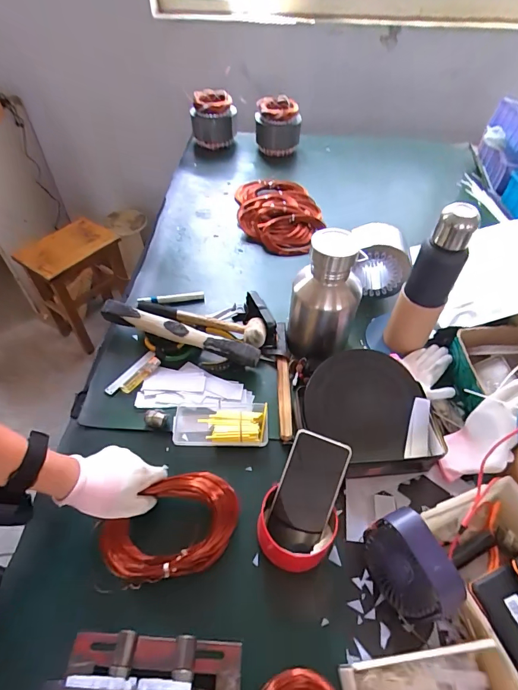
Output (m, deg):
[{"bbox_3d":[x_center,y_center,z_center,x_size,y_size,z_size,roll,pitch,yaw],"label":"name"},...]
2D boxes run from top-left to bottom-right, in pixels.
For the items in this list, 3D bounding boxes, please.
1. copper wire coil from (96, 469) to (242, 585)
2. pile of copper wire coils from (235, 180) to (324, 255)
[{"bbox_3d":[-0.118,0.250,0.547,0.181,0.047,0.119,-8,51,-9],"label":"copper wire coil"},{"bbox_3d":[0.053,-0.347,1.043,0.222,0.045,0.294,0,50,-3],"label":"pile of copper wire coils"}]

